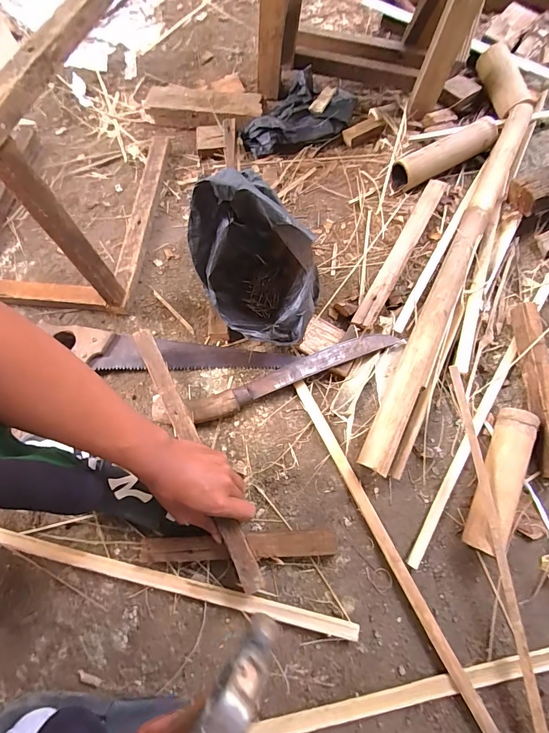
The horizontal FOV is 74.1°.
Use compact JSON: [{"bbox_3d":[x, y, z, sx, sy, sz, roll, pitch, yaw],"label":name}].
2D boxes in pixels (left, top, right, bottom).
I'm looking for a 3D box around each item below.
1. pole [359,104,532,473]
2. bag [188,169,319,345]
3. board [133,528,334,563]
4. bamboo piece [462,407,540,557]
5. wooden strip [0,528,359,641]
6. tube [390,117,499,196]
[{"bbox_3d":[0.280,-0.153,0.563,0.052,0.047,0.680,26,75,10],"label":"pole"},{"bbox_3d":[-0.023,-0.132,0.500,0.142,0.182,0.210,-27,73,-7],"label":"bag"},{"bbox_3d":[-0.046,0.229,0.461,0.242,0.025,0.033,-3,72,1],"label":"board"},{"bbox_3d":[0.286,0.142,0.468,0.046,0.047,0.185,26,75,10],"label":"bamboo piece"},{"bbox_3d":[-0.141,0.268,0.456,0.482,0.016,0.019,11,73,5],"label":"wooden strip"},{"bbox_3d":[0.294,-0.367,0.633,0.206,0.047,0.048,-28,73,-7],"label":"tube"}]

